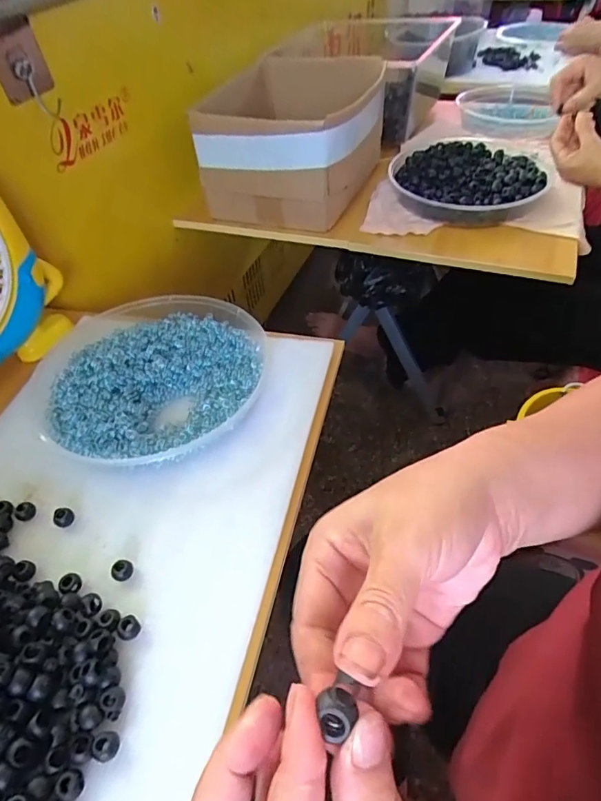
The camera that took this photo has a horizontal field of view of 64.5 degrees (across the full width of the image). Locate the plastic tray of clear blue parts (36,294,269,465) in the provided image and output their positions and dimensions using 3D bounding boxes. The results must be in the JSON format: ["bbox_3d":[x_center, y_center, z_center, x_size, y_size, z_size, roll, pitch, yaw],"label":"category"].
[{"bbox_3d":[-0.153,-0.032,0.491,0.228,0.025,0.227,-3,49,2],"label":"plastic tray of clear blue parts"}]

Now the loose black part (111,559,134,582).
[{"bbox_3d":[-0.137,0.131,0.366,0.012,0.012,0.016,27,56,25],"label":"loose black part"}]

